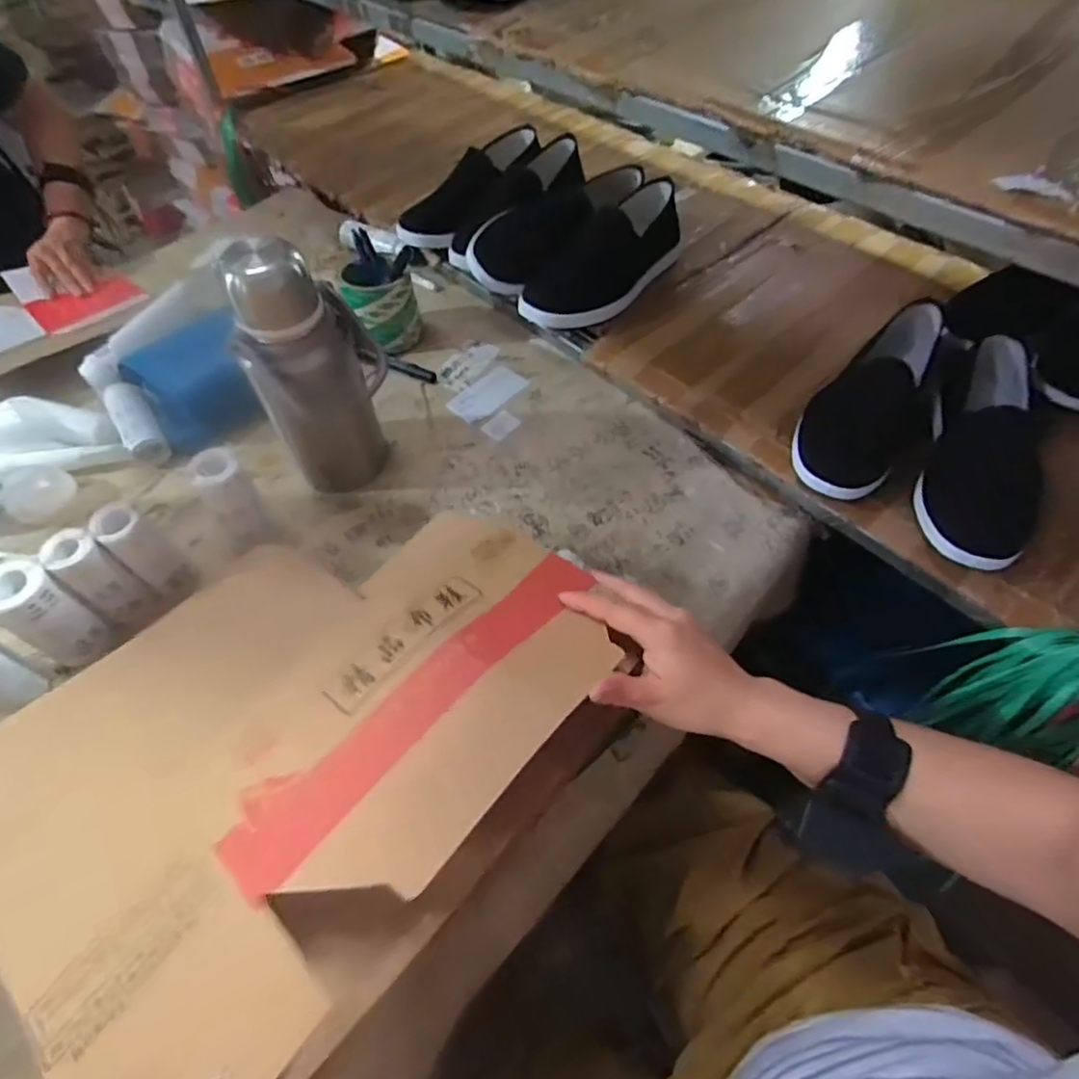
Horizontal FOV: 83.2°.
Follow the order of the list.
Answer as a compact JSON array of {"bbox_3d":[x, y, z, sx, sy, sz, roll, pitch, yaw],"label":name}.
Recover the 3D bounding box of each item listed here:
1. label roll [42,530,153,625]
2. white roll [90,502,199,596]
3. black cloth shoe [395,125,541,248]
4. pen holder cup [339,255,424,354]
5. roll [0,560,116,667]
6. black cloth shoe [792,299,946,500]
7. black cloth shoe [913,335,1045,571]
[{"bbox_3d":[-0.375,0.036,0.522,0.036,0.104,0.038,-1,55,1],"label":"label roll"},{"bbox_3d":[-0.344,0.012,0.536,0.036,0.106,0.037,-1,55,1],"label":"white roll"},{"bbox_3d":[-0.095,-0.514,0.882,0.100,0.072,0.247,27,60,19],"label":"black cloth shoe"},{"bbox_3d":[-0.193,-0.286,0.757,0.081,0.099,0.095,-19,56,-11],"label":"pen holder cup"},{"bbox_3d":[-0.406,0.064,0.506,0.044,0.103,0.045,-1,55,1],"label":"roll"},{"bbox_3d":[0.355,-0.146,0.621,0.107,0.089,0.271,32,62,22],"label":"black cloth shoe"},{"bbox_3d":[0.436,-0.082,0.589,0.098,0.083,0.271,26,59,19],"label":"black cloth shoe"}]

